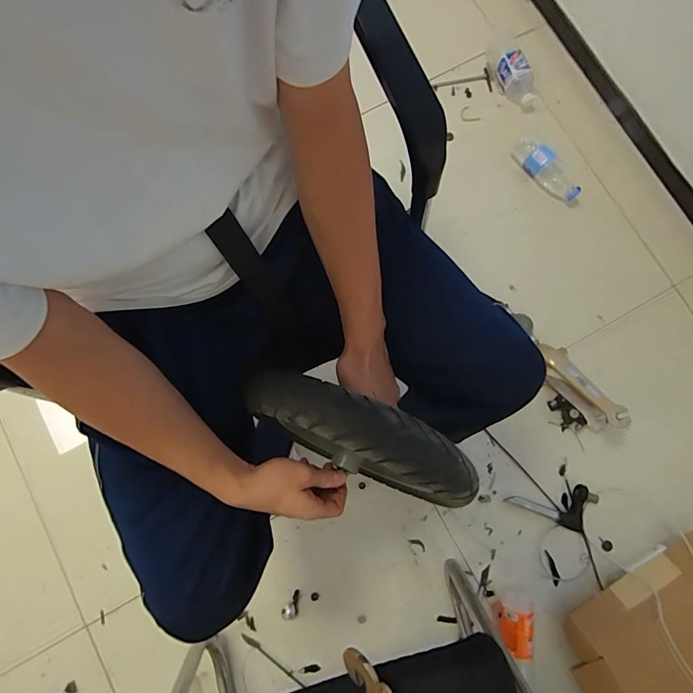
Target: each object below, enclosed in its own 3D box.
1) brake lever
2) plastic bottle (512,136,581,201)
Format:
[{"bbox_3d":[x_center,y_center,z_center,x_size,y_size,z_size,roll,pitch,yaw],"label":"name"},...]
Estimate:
[{"bbox_3d":[0.472,0.347,0.928,0.181,0.028,0.100,23,80,4],"label":"brake lever"},{"bbox_3d":[0.521,-0.464,1.048,0.066,0.067,0.209,-42,84,-7],"label":"plastic bottle"}]

